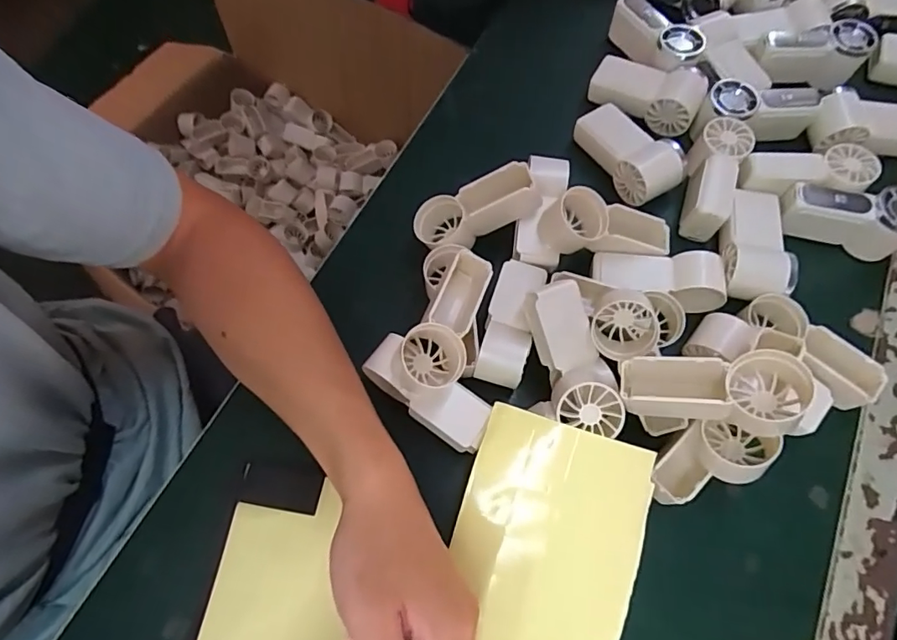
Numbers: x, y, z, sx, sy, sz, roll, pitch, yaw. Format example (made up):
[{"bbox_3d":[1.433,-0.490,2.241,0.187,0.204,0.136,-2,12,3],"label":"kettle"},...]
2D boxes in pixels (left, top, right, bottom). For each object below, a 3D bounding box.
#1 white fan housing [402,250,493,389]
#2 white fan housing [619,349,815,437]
[{"bbox_3d":[-0.002,0.000,0.335,0.041,0.034,0.086,15,68,7],"label":"white fan housing"},{"bbox_3d":[0.152,0.040,0.295,0.098,0.037,0.037,2,66,16],"label":"white fan housing"}]

